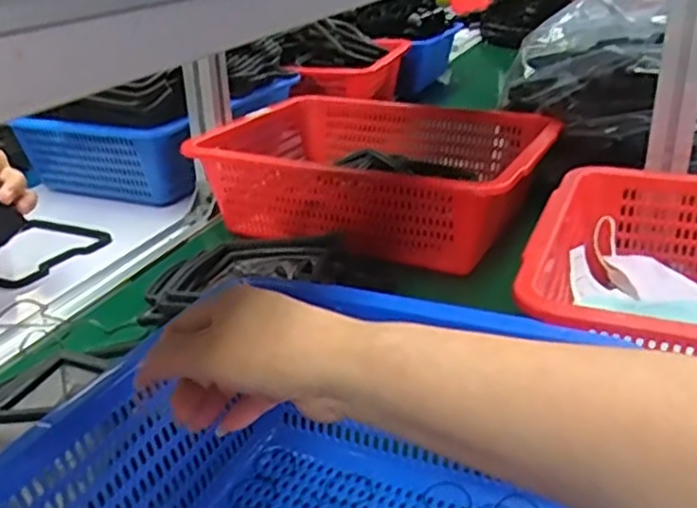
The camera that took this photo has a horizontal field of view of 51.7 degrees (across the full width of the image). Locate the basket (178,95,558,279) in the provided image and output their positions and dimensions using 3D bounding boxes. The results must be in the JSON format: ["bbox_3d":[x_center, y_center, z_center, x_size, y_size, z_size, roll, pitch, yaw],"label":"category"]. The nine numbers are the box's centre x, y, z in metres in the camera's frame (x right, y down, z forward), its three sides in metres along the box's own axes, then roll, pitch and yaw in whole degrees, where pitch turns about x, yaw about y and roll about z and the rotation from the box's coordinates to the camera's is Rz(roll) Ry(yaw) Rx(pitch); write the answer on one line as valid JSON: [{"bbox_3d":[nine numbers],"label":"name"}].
[{"bbox_3d":[0.041,-0.101,0.887,0.384,0.110,0.285,10,27,23],"label":"basket"}]

